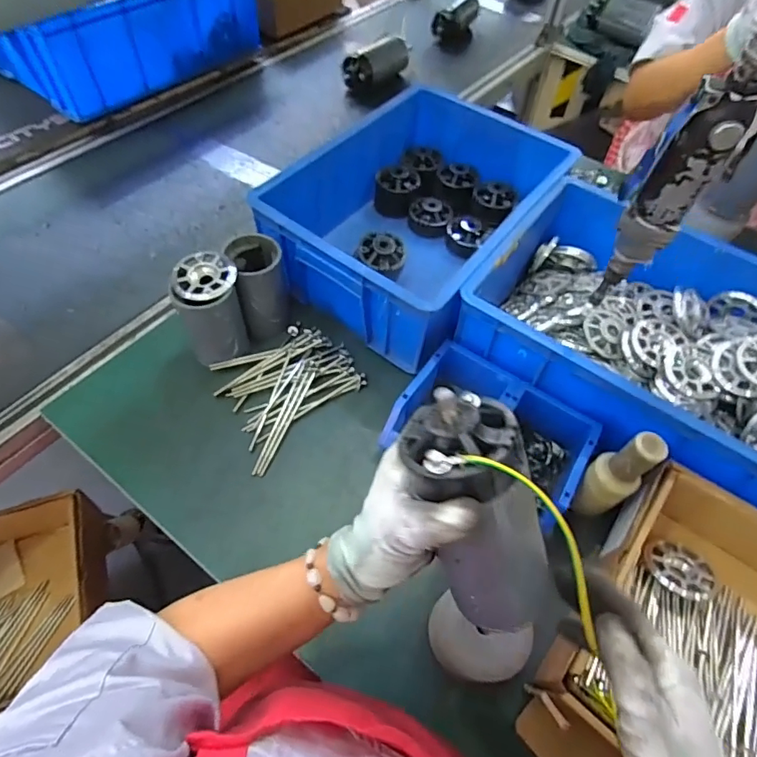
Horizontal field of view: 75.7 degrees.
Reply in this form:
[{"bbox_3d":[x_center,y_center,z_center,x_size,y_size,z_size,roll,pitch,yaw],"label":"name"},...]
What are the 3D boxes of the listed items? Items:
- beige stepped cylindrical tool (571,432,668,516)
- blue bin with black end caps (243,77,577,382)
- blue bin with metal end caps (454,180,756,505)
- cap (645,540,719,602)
[{"bbox_3d":[0.245,0.107,0.516,0.046,0.146,0.045,1,56,-1],"label":"beige stepped cylindrical tool"},{"bbox_3d":[0.065,-0.244,0.744,0.309,0.151,0.416,32,61,19],"label":"blue bin with black end caps"},{"bbox_3d":[0.339,-0.057,0.605,0.392,0.115,0.291,32,61,19],"label":"blue bin with metal end caps"},{"bbox_3d":[0.322,0.201,0.518,0.060,0.009,0.064,1,56,-1],"label":"cap"}]

